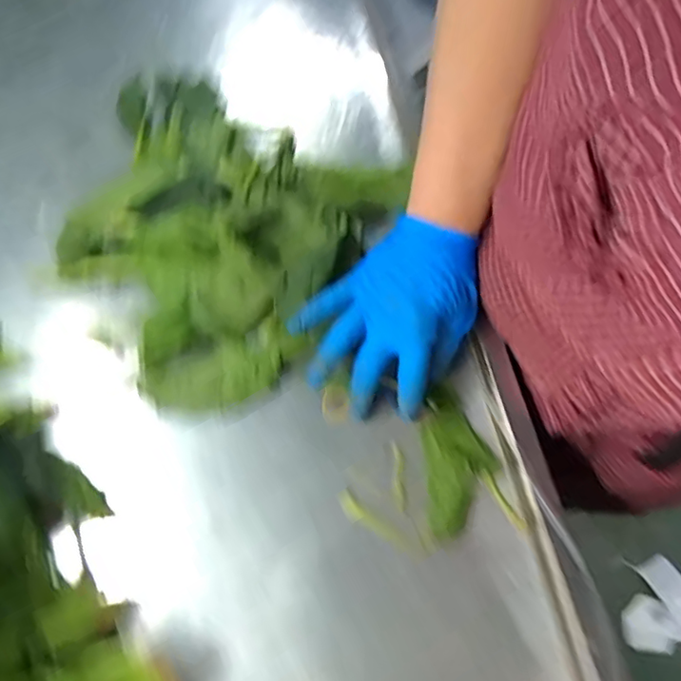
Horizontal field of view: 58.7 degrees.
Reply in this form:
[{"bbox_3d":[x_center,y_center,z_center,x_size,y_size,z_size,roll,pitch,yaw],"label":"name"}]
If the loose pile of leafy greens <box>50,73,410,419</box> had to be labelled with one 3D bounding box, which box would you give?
[{"bbox_3d":[-0.134,-0.111,0.543,0.297,0.069,0.296,28,70,12],"label":"loose pile of leafy greens"}]

